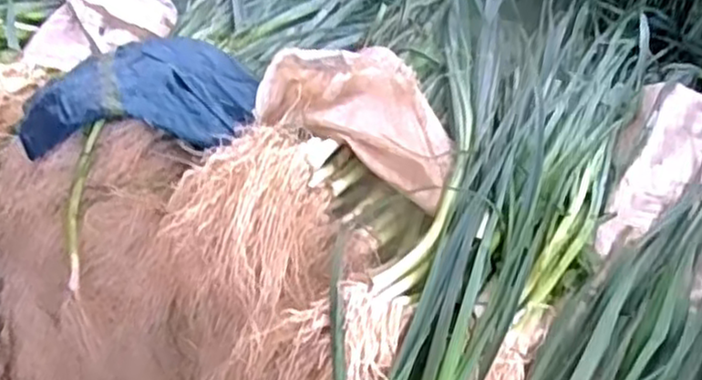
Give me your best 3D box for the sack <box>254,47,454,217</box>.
[{"bbox_3d":[0.002,-0.076,0.698,0.195,0.083,0.130,7,39,7],"label":"sack"}]

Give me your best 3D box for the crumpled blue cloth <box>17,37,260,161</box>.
[{"bbox_3d":[-0.226,-0.117,0.785,0.240,0.045,0.209,-5,40,-8],"label":"crumpled blue cloth"}]

